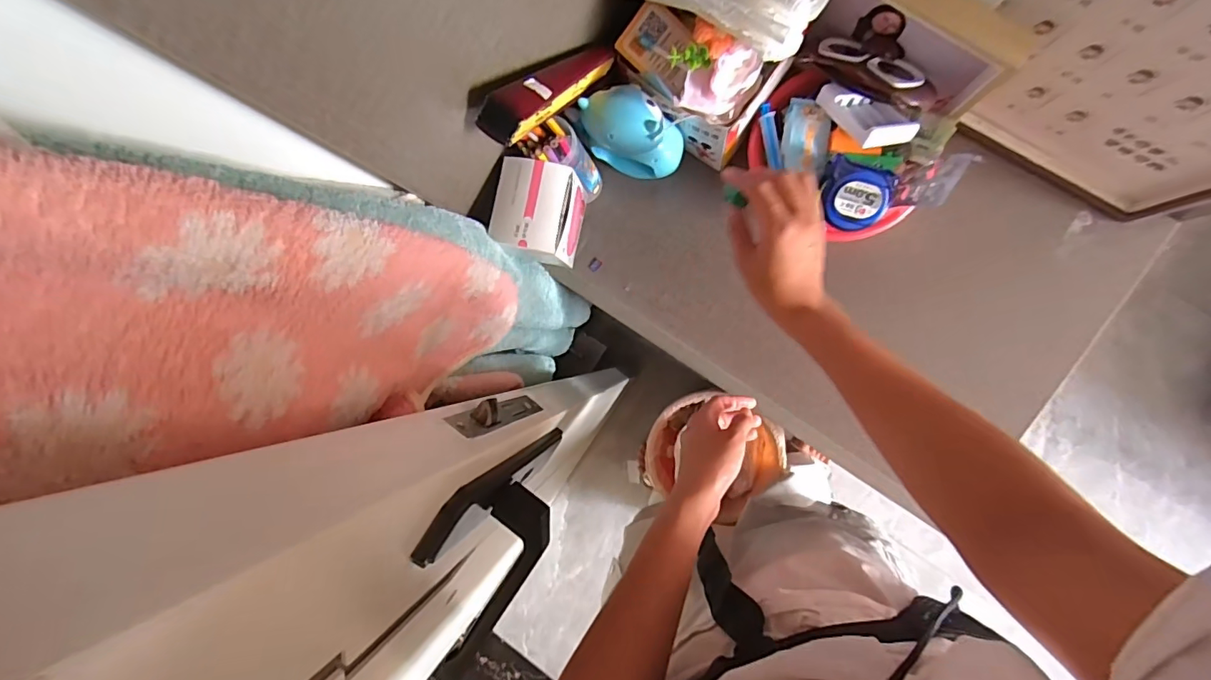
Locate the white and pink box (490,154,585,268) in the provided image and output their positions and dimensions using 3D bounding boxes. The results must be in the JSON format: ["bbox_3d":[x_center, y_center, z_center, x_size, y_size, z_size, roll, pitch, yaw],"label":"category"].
[{"bbox_3d":[-0.063,-0.116,0.482,0.069,0.067,0.085,11,91,9],"label":"white and pink box"}]

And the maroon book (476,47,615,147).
[{"bbox_3d":[-0.043,-0.218,0.436,0.047,0.188,0.040,23,135,9],"label":"maroon book"}]

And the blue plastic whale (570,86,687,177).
[{"bbox_3d":[0.029,-0.208,0.533,0.101,0.143,0.060,22,92,9],"label":"blue plastic whale"}]

